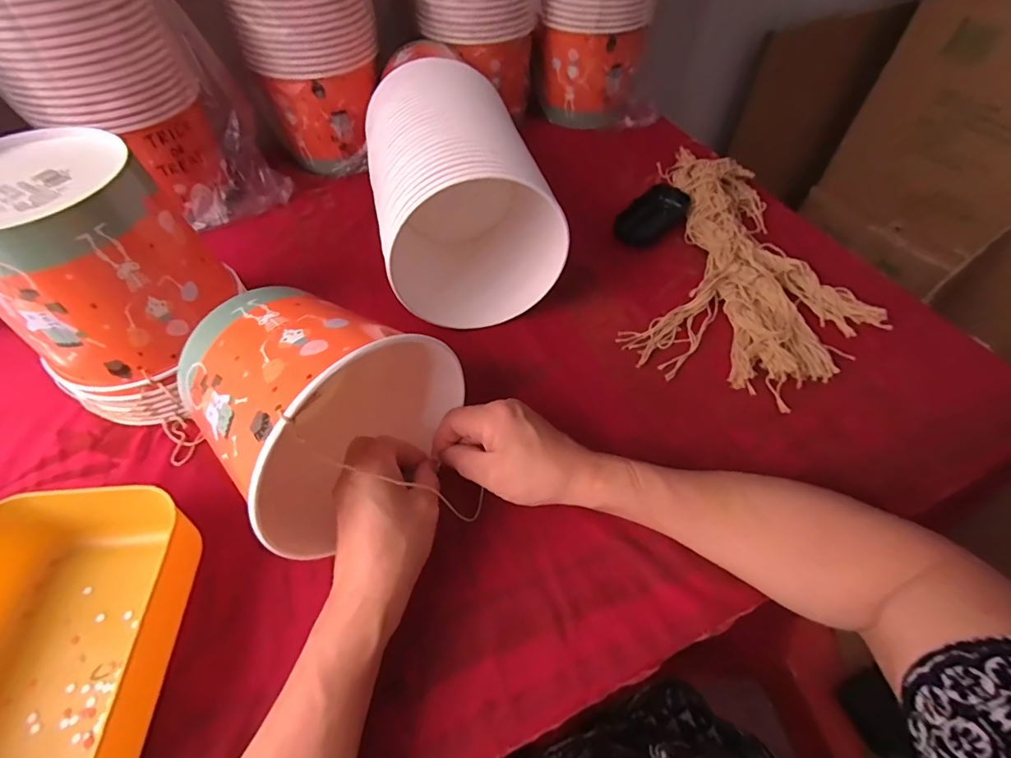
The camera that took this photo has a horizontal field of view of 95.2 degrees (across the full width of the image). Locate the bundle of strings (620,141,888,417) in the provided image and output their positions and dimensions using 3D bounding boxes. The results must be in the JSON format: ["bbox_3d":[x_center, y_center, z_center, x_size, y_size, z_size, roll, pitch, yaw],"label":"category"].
[{"bbox_3d":[0.280,-0.138,0.511,0.230,0.031,0.357,15,56,11],"label":"bundle of strings"}]

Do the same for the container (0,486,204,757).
[{"bbox_3d":[-0.278,0.163,0.283,0.132,0.059,0.199,-5,55,-3],"label":"container"}]

